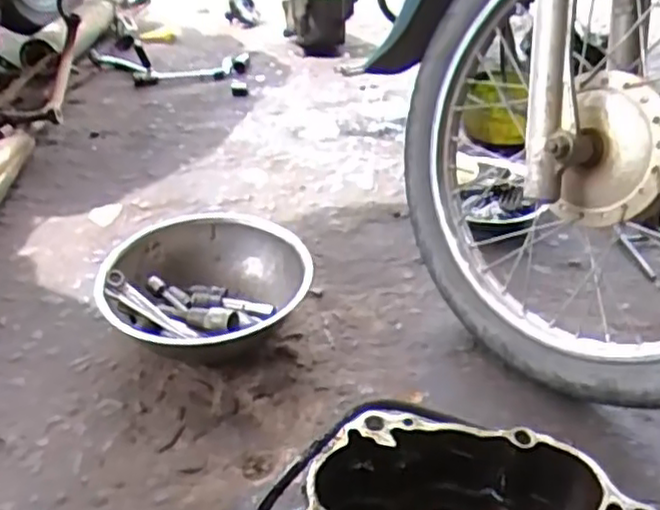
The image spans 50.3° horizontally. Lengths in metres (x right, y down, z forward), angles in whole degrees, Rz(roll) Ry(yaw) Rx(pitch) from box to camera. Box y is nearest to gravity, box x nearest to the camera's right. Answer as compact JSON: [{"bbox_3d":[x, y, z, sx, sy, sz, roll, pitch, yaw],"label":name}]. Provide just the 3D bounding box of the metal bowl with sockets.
[{"bbox_3d":[-0.171,0.048,0.937,0.255,0.099,0.244,-1,34,1],"label":"metal bowl with sockets"}]

